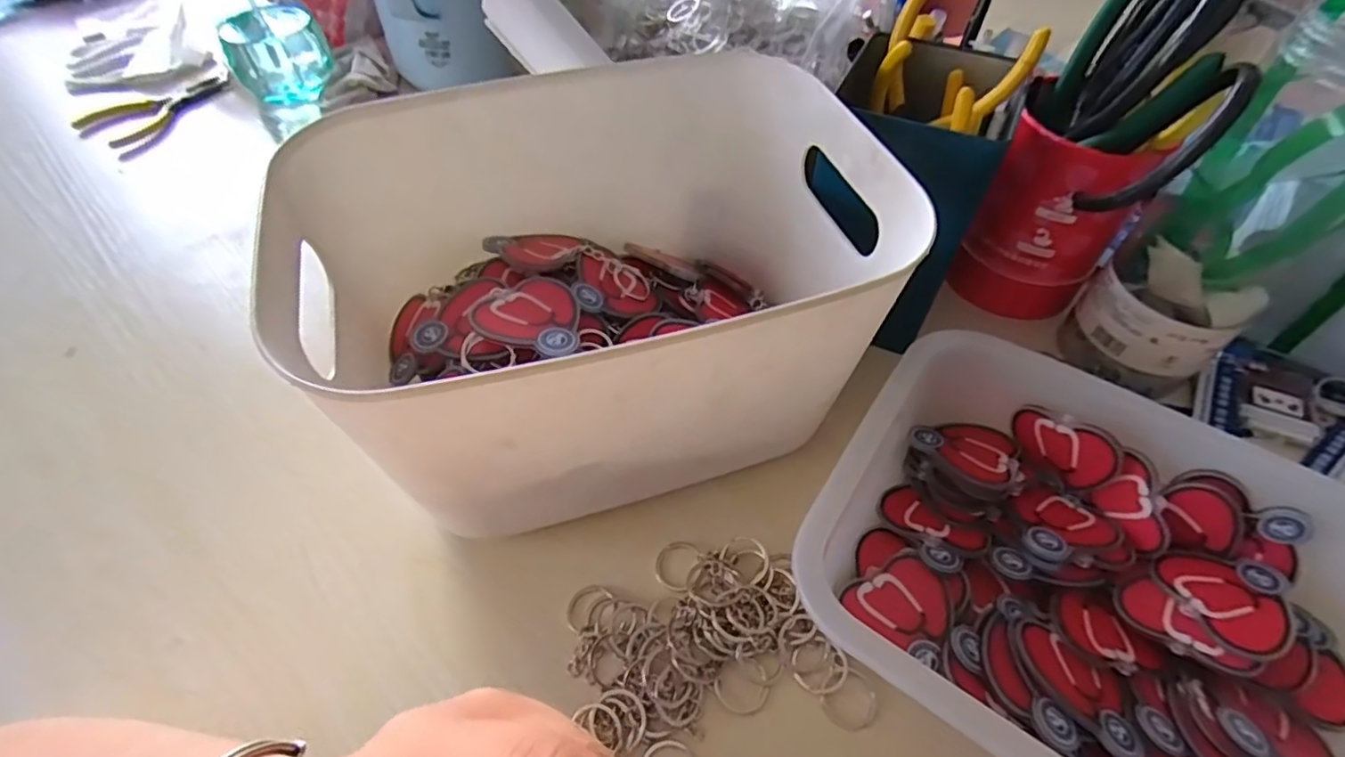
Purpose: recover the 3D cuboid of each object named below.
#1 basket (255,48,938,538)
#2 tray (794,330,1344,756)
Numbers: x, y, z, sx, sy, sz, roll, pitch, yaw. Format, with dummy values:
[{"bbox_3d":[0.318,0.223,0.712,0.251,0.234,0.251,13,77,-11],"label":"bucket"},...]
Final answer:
[{"bbox_3d":[-0.033,-0.038,0.312,0.251,0.148,0.187,-17,55,-12],"label":"basket"},{"bbox_3d":[0.192,0.091,0.267,0.248,0.052,0.192,30,59,21],"label":"tray"}]

